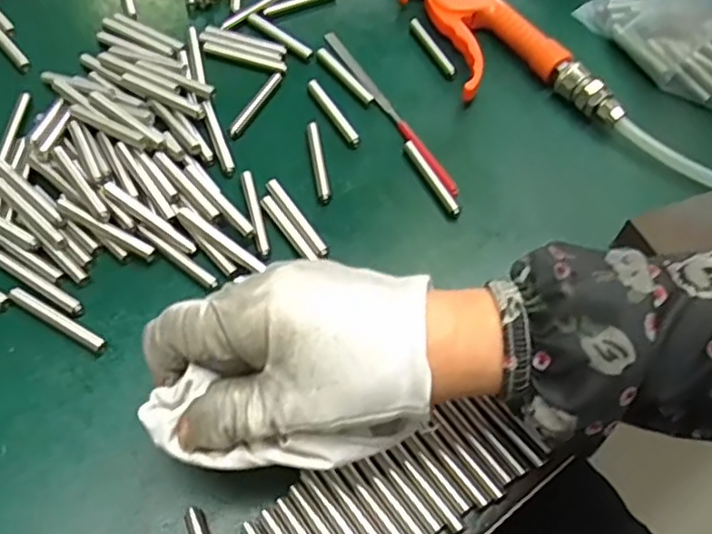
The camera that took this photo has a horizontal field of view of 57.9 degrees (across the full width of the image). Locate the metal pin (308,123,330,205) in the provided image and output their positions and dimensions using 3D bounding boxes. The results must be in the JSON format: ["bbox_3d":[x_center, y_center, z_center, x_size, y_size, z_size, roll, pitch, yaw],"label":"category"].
[{"bbox_3d":[-0.022,-0.063,0.386,0.008,0.006,0.058,-5,58,-8],"label":"metal pin"}]

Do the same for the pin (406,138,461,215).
[{"bbox_3d":[0.045,-0.054,0.387,0.006,0.007,0.059,-21,62,-17],"label":"pin"}]

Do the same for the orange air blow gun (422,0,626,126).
[{"bbox_3d":[0.097,-0.153,0.440,0.080,0.024,0.173,-14,60,-13],"label":"orange air blow gun"}]

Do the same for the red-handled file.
[{"bbox_3d":[0.020,-0.104,0.414,0.009,0.008,0.161,-23,62,-18],"label":"red-handled file"}]

